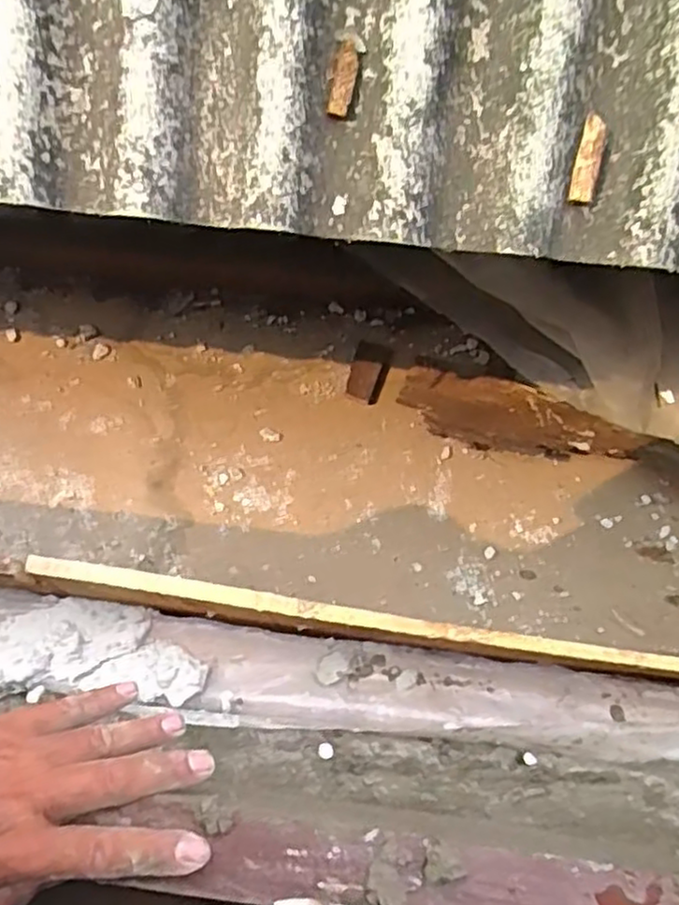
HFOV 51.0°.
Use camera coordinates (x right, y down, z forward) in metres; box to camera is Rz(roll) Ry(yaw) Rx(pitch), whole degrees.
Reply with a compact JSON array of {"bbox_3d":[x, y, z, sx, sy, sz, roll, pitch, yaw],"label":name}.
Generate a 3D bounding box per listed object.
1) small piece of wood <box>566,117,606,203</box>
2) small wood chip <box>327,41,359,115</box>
[{"bbox_3d":[0.142,-0.167,0.407,0.016,0.007,0.046,9,107,1],"label":"small piece of wood"},{"bbox_3d":[0.002,-0.212,0.404,0.013,0.005,0.038,13,103,2],"label":"small wood chip"}]

